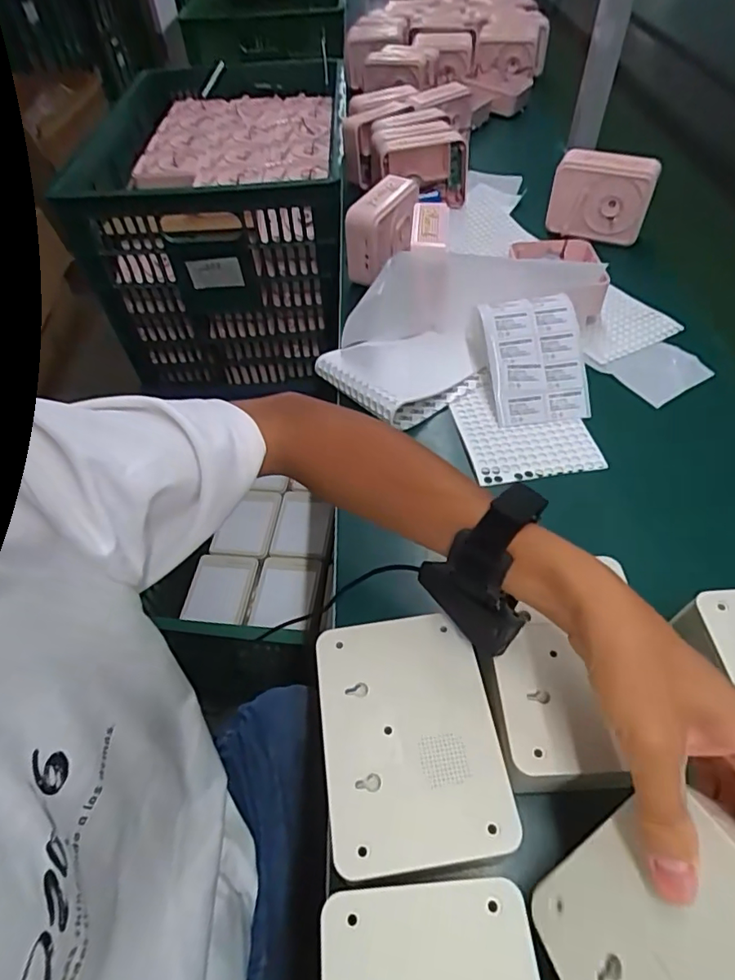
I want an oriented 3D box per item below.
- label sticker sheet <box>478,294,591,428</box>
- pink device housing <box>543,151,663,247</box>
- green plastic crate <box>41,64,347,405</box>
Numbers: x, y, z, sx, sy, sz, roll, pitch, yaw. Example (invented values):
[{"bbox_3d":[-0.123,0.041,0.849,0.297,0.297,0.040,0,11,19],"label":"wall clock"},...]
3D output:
[{"bbox_3d":[0.174,-0.135,0.551,0.095,0.015,0.135,-9,88,1],"label":"label sticker sheet"},{"bbox_3d":[0.318,-0.398,0.732,0.130,0.099,0.029,20,56,17],"label":"pink device housing"},{"bbox_3d":[-0.278,-0.606,1.126,0.456,0.325,0.656,-4,52,1],"label":"green plastic crate"}]

